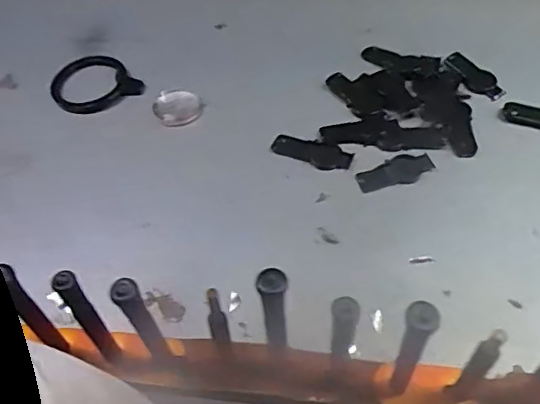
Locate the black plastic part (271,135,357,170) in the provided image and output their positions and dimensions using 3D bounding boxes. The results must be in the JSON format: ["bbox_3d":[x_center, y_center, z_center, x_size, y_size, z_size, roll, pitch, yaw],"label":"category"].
[{"bbox_3d":[0.052,-0.060,0.701,0.096,0.014,0.036,22,57,10],"label":"black plastic part"}]

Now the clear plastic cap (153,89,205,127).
[{"bbox_3d":[-0.122,-0.127,0.771,0.065,0.017,0.060,2,56,-3],"label":"clear plastic cap"}]

